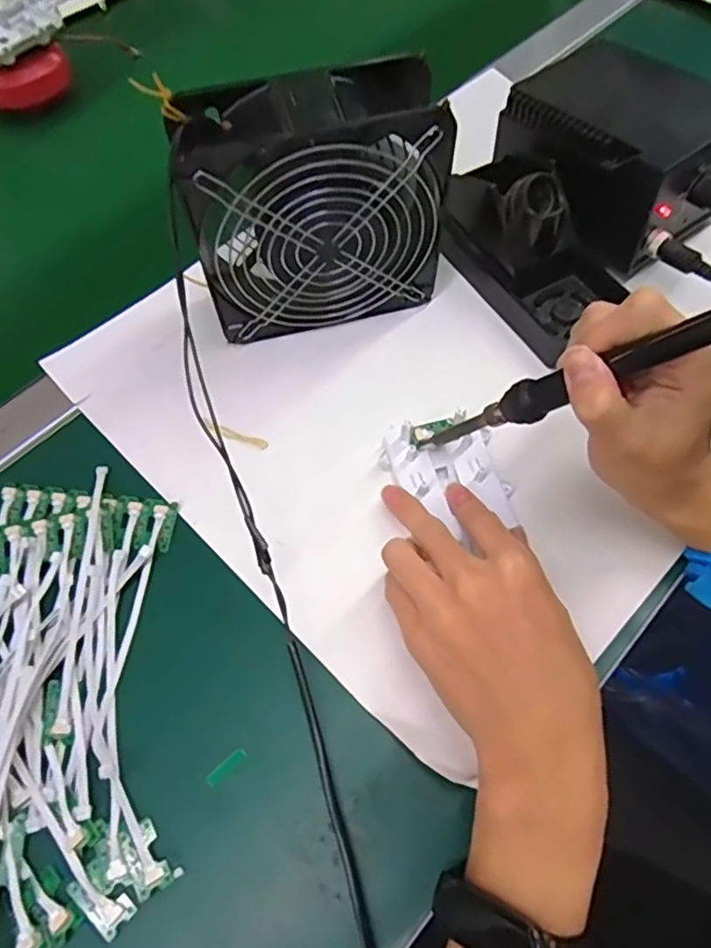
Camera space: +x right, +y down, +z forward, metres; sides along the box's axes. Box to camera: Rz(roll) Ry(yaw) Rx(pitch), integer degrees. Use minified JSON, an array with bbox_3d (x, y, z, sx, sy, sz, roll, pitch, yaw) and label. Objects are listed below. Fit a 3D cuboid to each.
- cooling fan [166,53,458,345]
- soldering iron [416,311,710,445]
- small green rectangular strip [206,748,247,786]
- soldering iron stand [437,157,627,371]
[{"bbox_3d":[-0.024,-0.159,0.382,0.152,0.142,0.058,-16,63,-8],"label":"cooling fan"},{"bbox_3d":[0.108,-0.044,0.290,0.017,0.202,0.021,31,60,-26],"label":"soldering iron"},{"bbox_3d":[-0.064,0.146,0.307,0.021,0.004,0.006,-39,66,-16],"label":"small green rectangular strip"},{"bbox_3d":[0.121,-0.166,0.429,0.074,0.070,0.150,-28,65,-13],"label":"soldering iron stand"}]

